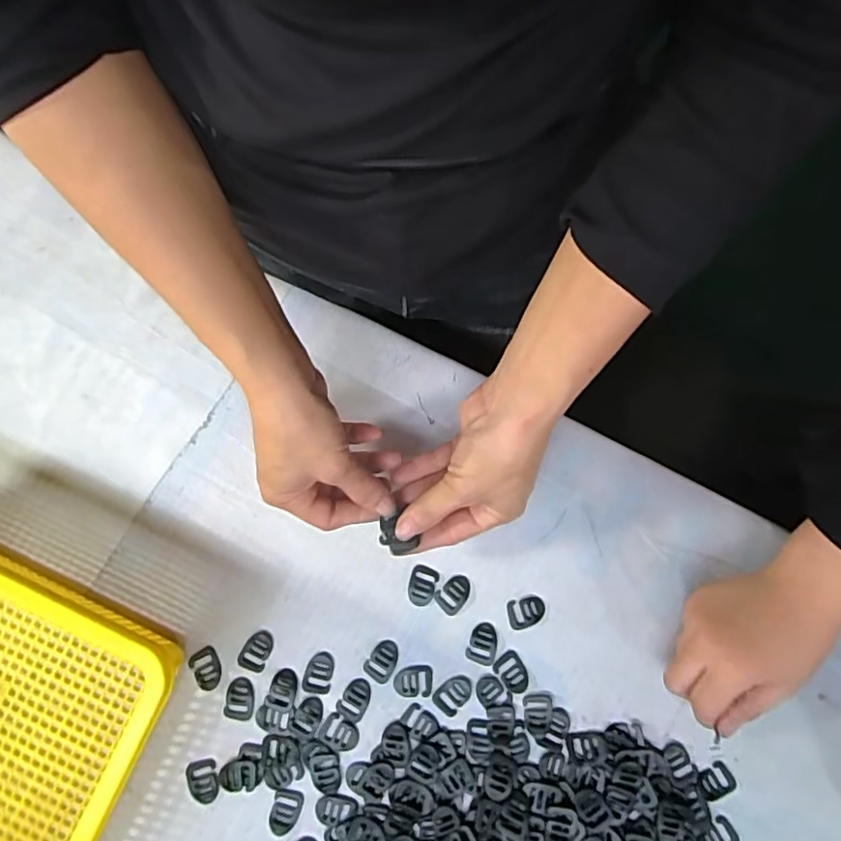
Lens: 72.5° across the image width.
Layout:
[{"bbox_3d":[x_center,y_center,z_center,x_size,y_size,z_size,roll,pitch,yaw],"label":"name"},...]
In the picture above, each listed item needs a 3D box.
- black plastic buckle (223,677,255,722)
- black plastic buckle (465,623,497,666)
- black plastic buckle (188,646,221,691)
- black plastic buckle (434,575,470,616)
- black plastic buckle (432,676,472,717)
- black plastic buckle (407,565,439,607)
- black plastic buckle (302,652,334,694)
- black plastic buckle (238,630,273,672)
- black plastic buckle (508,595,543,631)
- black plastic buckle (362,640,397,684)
[{"bbox_3d":[-0.124,0.192,0.395,0.020,0.004,0.027,8,79,2],"label":"black plastic buckle"},{"bbox_3d":[0.045,0.156,0.399,0.020,0.004,0.027,23,80,5],"label":"black plastic buckle"},{"bbox_3d":[-0.149,0.174,0.399,0.019,0.007,0.028,-25,80,-5],"label":"black plastic buckle"},{"bbox_3d":[0.025,0.123,0.407,0.020,0.004,0.027,42,82,8],"label":"black plastic buckle"},{"bbox_3d":[0.024,0.190,0.394,0.027,0.004,0.019,-37,81,-7],"label":"black plastic buckle"},{"bbox_3d":[0.001,0.117,0.404,0.020,0.004,0.028,19,80,4],"label":"black plastic buckle"},{"bbox_3d":[-0.071,0.175,0.397,0.019,0.004,0.028,10,79,2],"label":"black plastic buckle"},{"bbox_3d":[-0.115,0.161,0.401,0.019,0.004,0.028,21,80,4],"label":"black plastic buckle"},{"bbox_3d":[0.075,0.135,0.403,0.026,0.004,0.020,-10,79,-2],"label":"black plastic buckle"},{"bbox_3d":[-0.027,0.167,0.398,0.020,0.004,0.028,22,80,4],"label":"black plastic buckle"}]

